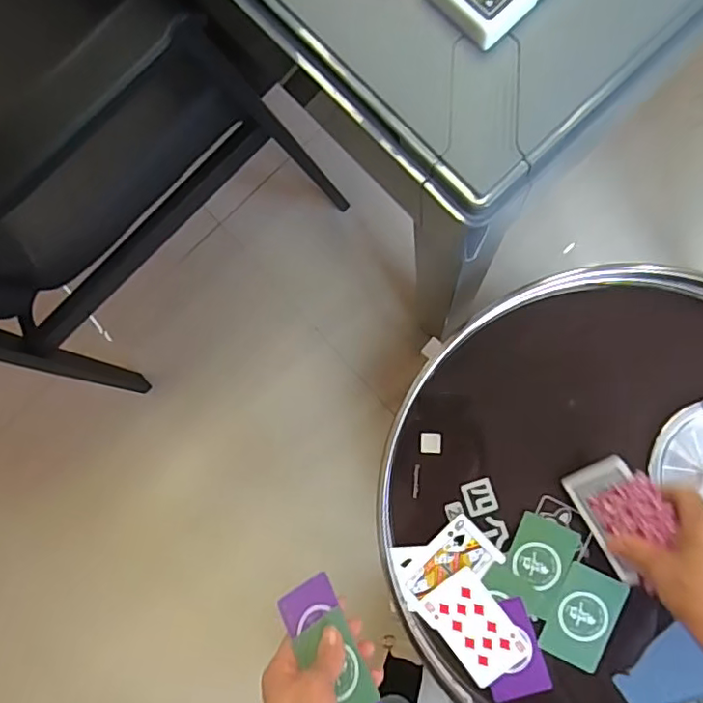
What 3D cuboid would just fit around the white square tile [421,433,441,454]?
[{"bbox_3d":[0.078,0.090,0.565,0.020,0.005,0.020,4,86,4],"label":"white square tile"}]

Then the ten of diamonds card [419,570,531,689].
[{"bbox_3d":[0.116,0.259,0.547,0.061,0.005,0.094,-38,84,0],"label":"ten of diamonds card"}]

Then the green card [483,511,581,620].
[{"bbox_3d":[0.171,0.199,0.548,0.062,0.006,0.085,26,88,5],"label":"green card"}]

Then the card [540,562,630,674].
[{"bbox_3d":[0.216,0.245,0.538,0.055,0.005,0.087,23,87,5],"label":"card"}]

